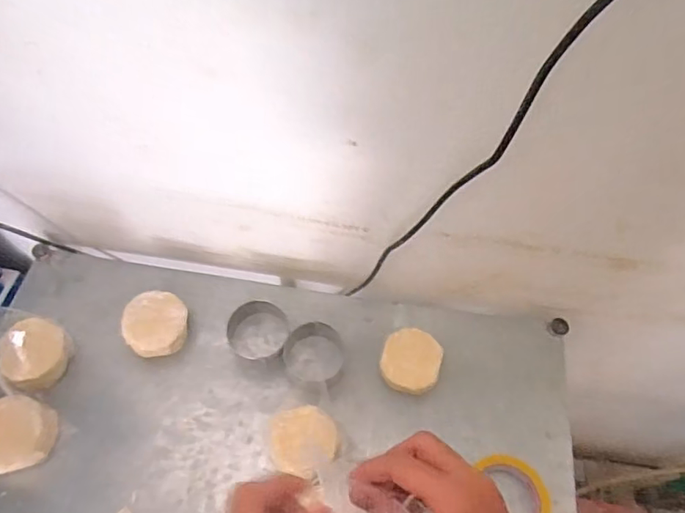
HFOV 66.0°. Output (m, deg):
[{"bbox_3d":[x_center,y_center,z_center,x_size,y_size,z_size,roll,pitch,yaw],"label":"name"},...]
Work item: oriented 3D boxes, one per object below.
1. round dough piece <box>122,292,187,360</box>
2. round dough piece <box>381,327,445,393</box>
[{"bbox_3d":[-0.254,0.092,0.718,0.082,0.052,0.082,0,59,-1],"label":"round dough piece"},{"bbox_3d":[0.092,0.142,0.704,0.077,0.035,0.083,16,60,9],"label":"round dough piece"}]

